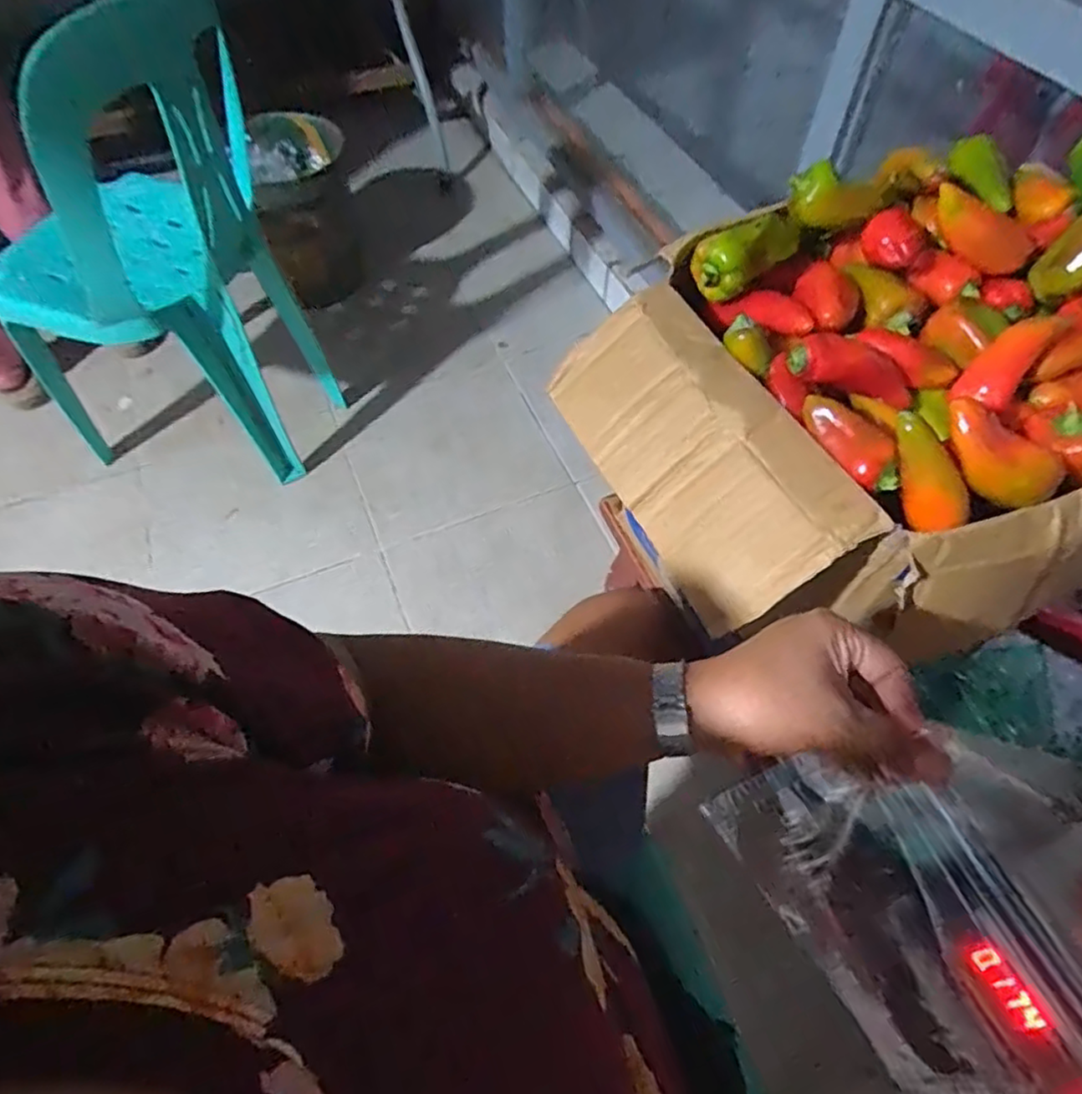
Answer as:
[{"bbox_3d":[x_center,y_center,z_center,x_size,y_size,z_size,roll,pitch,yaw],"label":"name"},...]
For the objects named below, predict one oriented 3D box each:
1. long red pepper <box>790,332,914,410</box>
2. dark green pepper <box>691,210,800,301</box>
[{"bbox_3d":[0.203,-0.116,0.426,0.093,0.030,0.032,15,57,-13],"label":"long red pepper"},{"bbox_3d":[0.156,-0.217,0.488,0.086,0.036,0.035,-27,61,-15],"label":"dark green pepper"}]

